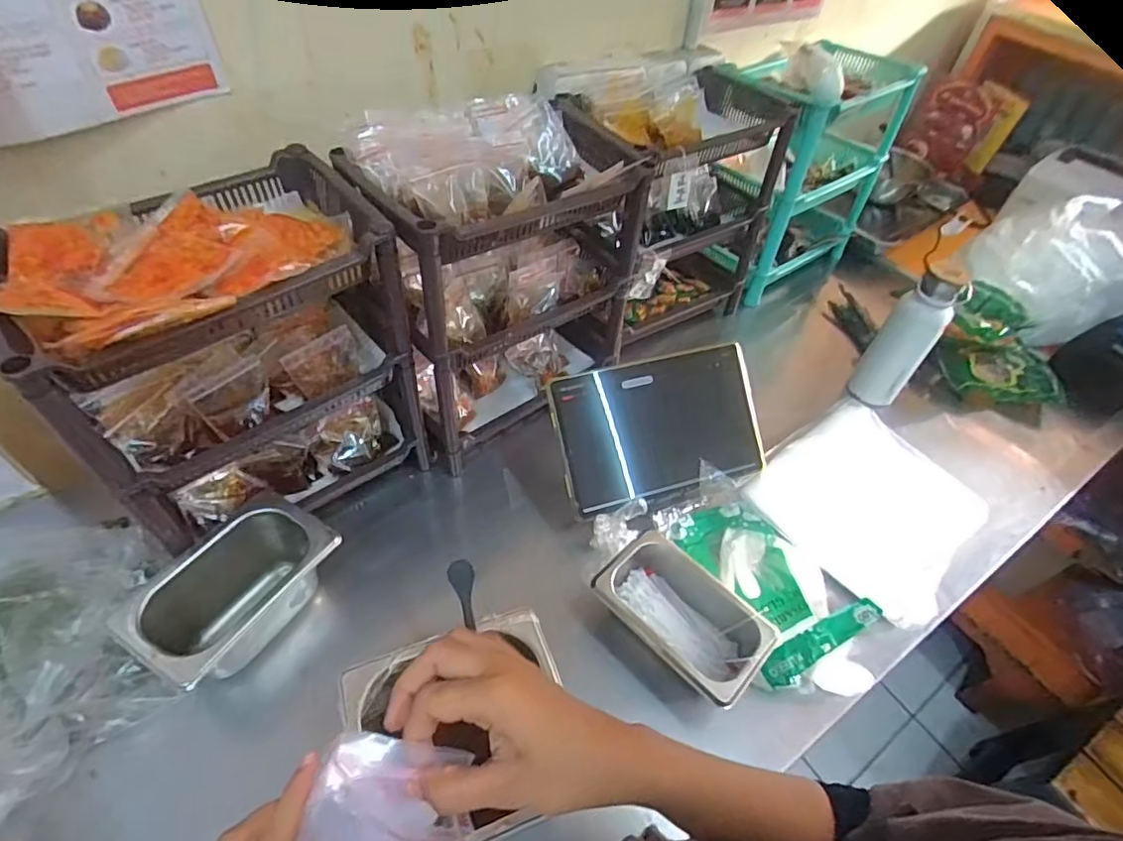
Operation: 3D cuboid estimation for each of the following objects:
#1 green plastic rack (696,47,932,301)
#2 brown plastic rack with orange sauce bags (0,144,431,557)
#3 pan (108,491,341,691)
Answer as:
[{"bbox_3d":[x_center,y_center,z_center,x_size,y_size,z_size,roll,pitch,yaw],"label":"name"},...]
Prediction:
[{"bbox_3d":[0.387,-0.462,1.035,0.341,0.371,0.245,-29,59,-27],"label":"green plastic rack"},{"bbox_3d":[-0.317,-0.050,0.595,0.281,0.322,0.182,-29,59,-27],"label":"brown plastic rack with orange sauce bags"},{"bbox_3d":[-0.323,0.167,0.577,0.114,0.089,0.174,29,53,17],"label":"pan"}]

